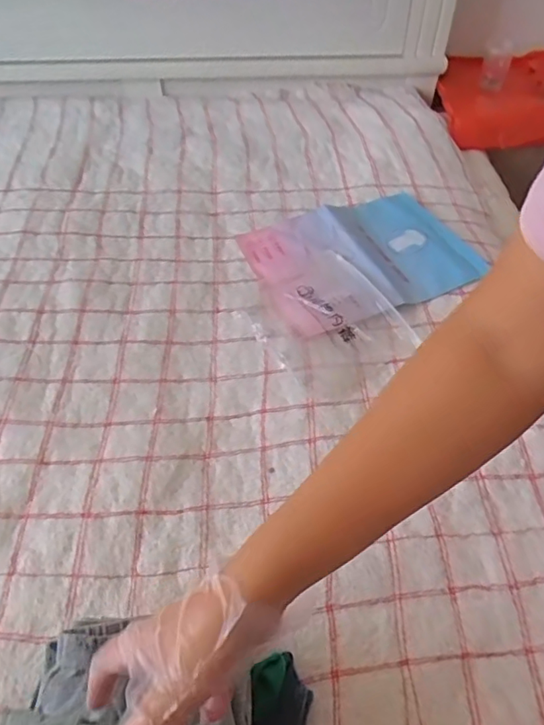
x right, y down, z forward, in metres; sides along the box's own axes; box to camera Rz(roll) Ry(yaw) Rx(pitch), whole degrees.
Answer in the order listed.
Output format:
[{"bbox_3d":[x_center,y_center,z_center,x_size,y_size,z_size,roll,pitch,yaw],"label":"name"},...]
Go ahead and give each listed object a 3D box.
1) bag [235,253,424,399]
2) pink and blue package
[{"bbox_3d":[0.084,-0.059,0.762,0.196,0.026,0.237,-27,55,-22],"label":"bag"},{"bbox_3d":[0.139,-0.174,0.855,0.344,0.024,0.263,-21,53,-17],"label":"pink and blue package"}]

